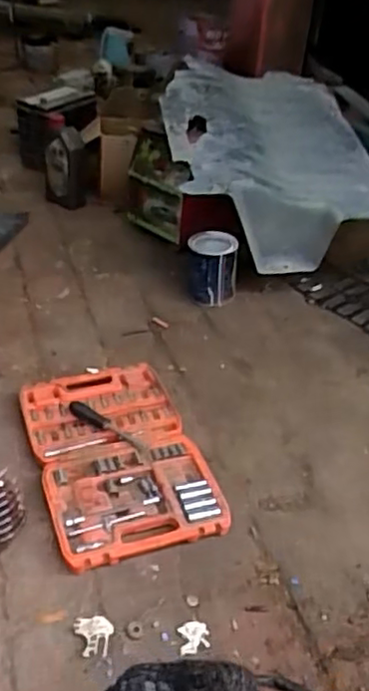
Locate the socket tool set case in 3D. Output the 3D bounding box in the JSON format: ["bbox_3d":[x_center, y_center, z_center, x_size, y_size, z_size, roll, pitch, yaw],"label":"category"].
[{"bbox_3d":[-0.108,0.170,1.043,0.248,0.033,0.390,-11,41,-19],"label":"socket tool set case"}]

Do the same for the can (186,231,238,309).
[{"bbox_3d":[0.058,-0.163,1.412,0.103,0.141,0.112,1,39,-4],"label":"can"}]

